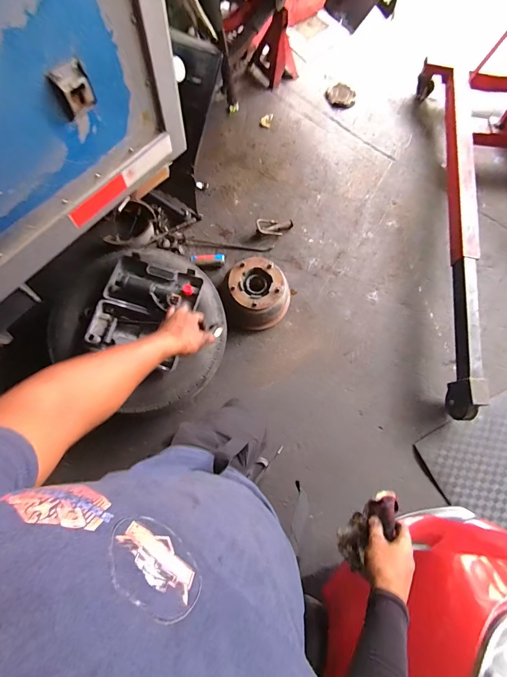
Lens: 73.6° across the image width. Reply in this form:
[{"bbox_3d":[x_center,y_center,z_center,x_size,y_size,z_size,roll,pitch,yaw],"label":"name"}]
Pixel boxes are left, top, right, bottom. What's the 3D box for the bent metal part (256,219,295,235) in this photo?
[{"bbox_3d":[0.112,-0.576,1.741,0.191,0.061,0.085,0,75,-3],"label":"bent metal part"}]

